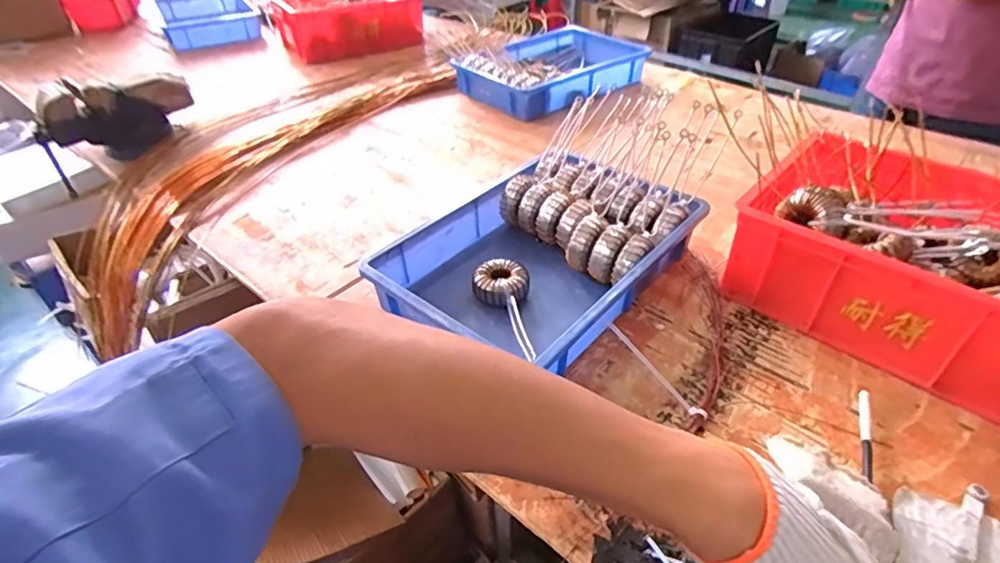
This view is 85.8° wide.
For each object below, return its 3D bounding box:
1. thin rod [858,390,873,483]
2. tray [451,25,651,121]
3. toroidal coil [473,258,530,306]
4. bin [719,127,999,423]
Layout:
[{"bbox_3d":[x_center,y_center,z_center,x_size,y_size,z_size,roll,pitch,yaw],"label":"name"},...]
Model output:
[{"bbox_3d":[0.393,0.164,0.578,0.011,0.014,0.125,15,44,19],"label":"thin rod"},{"bbox_3d":[0.143,-0.548,1.367,0.469,0.092,0.303,-28,47,-29],"label":"tray"},{"bbox_3d":[0.004,0.006,0.749,0.071,0.042,0.072,-1,41,1],"label":"toroidal coil"},{"bbox_3d":[0.535,-0.025,0.684,0.392,0.149,0.277,32,51,33],"label":"bin"}]

